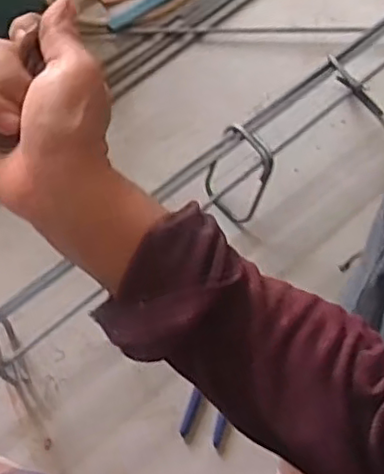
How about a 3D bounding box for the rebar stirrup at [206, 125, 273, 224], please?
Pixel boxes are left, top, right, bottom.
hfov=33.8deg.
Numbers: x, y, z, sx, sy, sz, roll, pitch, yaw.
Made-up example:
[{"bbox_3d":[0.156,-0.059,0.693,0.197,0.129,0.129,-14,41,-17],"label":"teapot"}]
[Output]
[{"bbox_3d":[0.062,-0.086,0.855,0.032,0.134,0.096,-27,68,-35],"label":"rebar stirrup"}]

